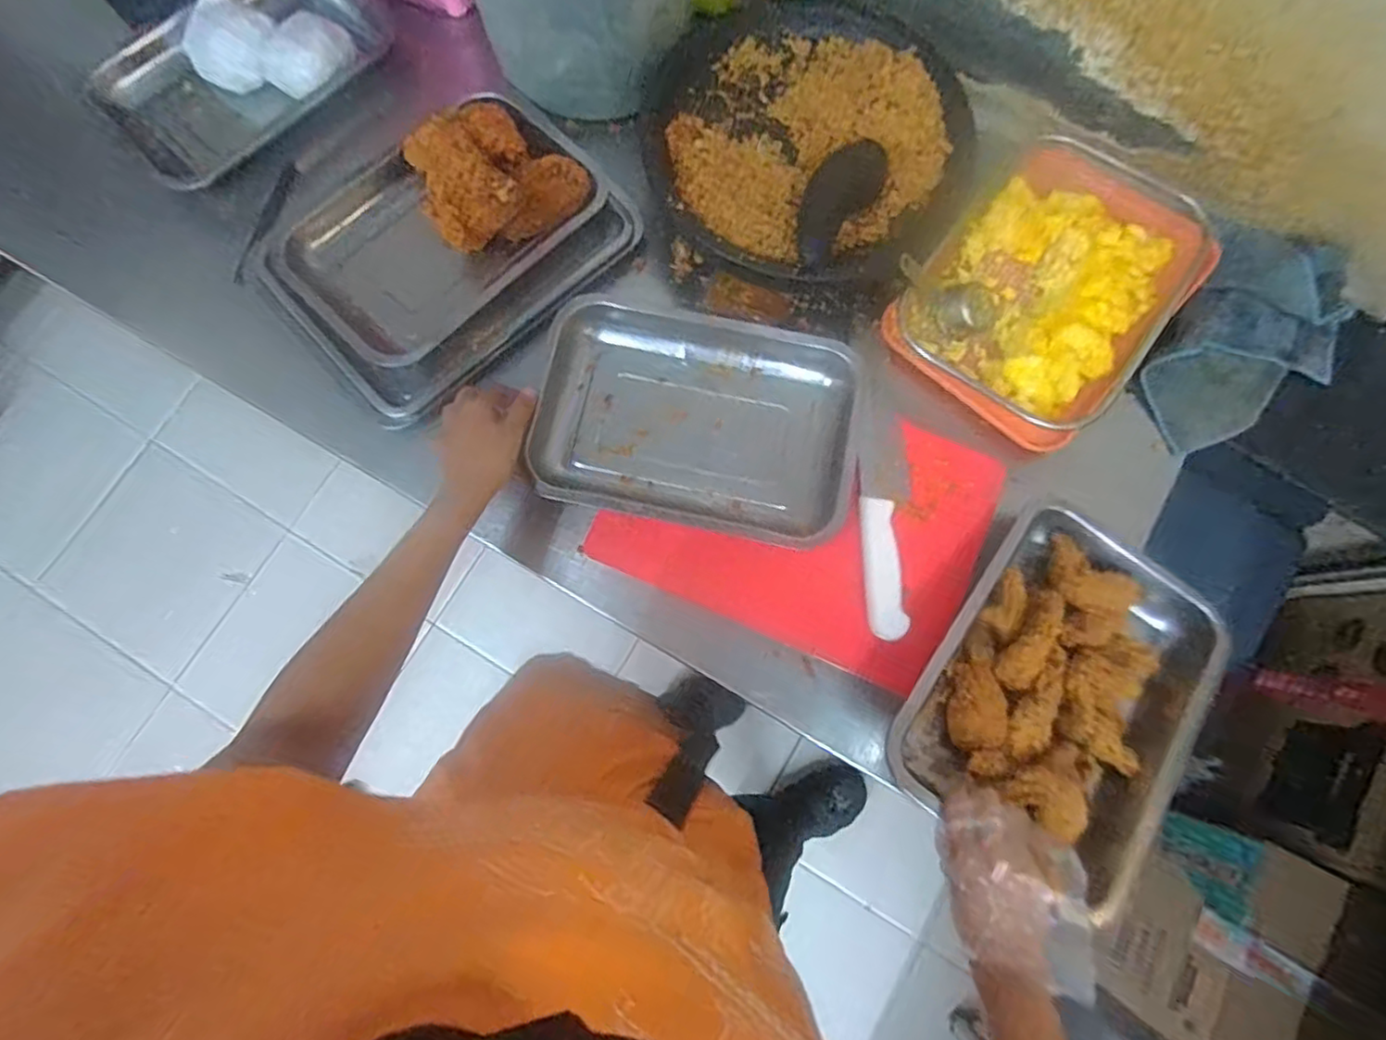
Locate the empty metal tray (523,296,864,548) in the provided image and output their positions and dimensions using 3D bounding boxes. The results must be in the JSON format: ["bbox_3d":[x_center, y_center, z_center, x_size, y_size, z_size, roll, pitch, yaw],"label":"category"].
[{"bbox_3d":[0.003,-0.097,0.618,0.299,0.042,0.211,9,79,2],"label":"empty metal tray"}]

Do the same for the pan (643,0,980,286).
[{"bbox_3d":[0.121,-0.404,0.661,0.332,0.061,0.338,13,80,2],"label":"pan"}]

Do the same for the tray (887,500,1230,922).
[{"bbox_3d":[0.313,0.144,0.550,0.208,0.070,0.284,38,82,7],"label":"tray"}]

